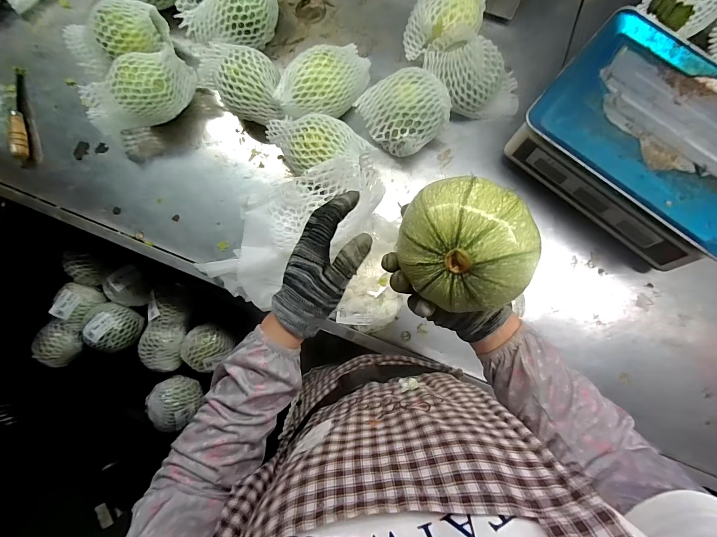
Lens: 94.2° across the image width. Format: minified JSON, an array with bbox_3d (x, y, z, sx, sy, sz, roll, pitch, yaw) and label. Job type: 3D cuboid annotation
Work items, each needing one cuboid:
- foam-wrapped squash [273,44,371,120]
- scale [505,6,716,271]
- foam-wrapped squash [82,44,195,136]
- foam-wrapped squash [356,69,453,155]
[{"bbox_3d":[-0.055,-0.314,0.570,0.107,0.098,0.164,40,87,6],"label":"foam-wrapped squash"},{"bbox_3d":[0.431,-0.189,0.507,0.320,0.112,0.241,42,87,6],"label":"scale"},{"bbox_3d":[-0.379,-0.306,0.587,0.188,0.091,0.102,-16,83,1],"label":"foam-wrapped squash"},{"bbox_3d":[0.078,-0.249,0.547,0.133,0.101,0.116,-28,83,0],"label":"foam-wrapped squash"}]

